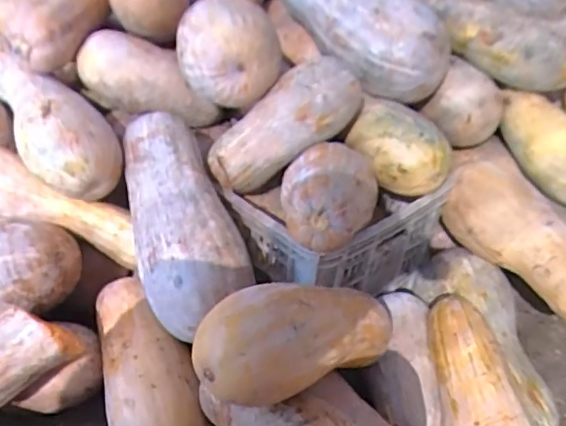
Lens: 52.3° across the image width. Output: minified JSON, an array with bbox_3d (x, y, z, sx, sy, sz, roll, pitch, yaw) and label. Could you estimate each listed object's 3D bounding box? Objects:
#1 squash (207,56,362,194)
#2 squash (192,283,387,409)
[{"bbox_3d":[0.000,-0.133,0.907,0.261,0.100,0.105,-39,47,-6],"label":"squash"},{"bbox_3d":[0.035,0.154,0.717,0.304,0.115,0.112,0,30,-42],"label":"squash"}]

